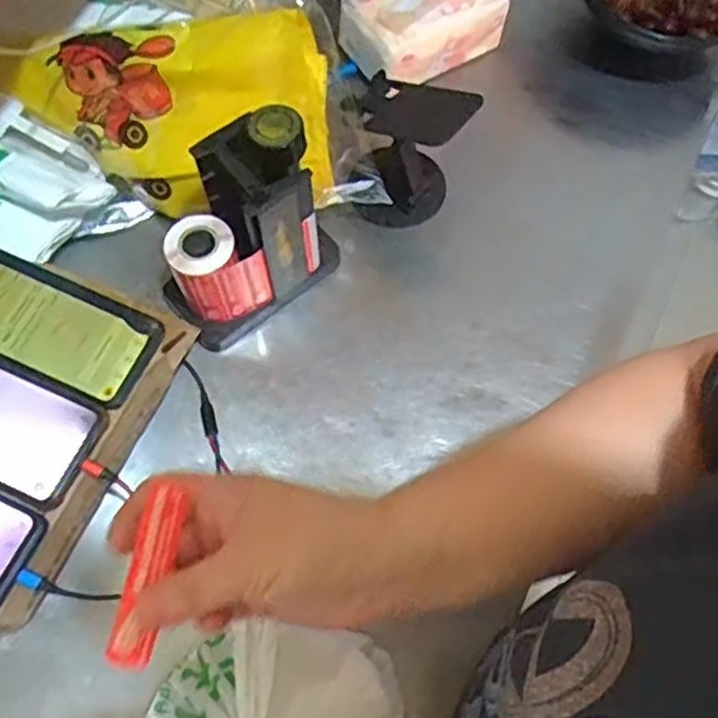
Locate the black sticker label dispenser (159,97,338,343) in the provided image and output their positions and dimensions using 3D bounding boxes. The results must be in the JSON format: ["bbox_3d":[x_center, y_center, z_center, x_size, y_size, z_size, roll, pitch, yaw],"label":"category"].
[{"bbox_3d":[-0.092,-0.104,0.592,0.142,0.174,0.077,-34,71,-15],"label":"black sticker label dispenser"}]

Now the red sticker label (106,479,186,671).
[{"bbox_3d":[-0.091,0.095,0.319,0.017,0.008,0.072,9,64,3],"label":"red sticker label"}]

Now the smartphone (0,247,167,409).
[{"bbox_3d":[-0.233,-0.029,0.544,0.161,0.011,0.076,22,67,9],"label":"smartphone"}]

